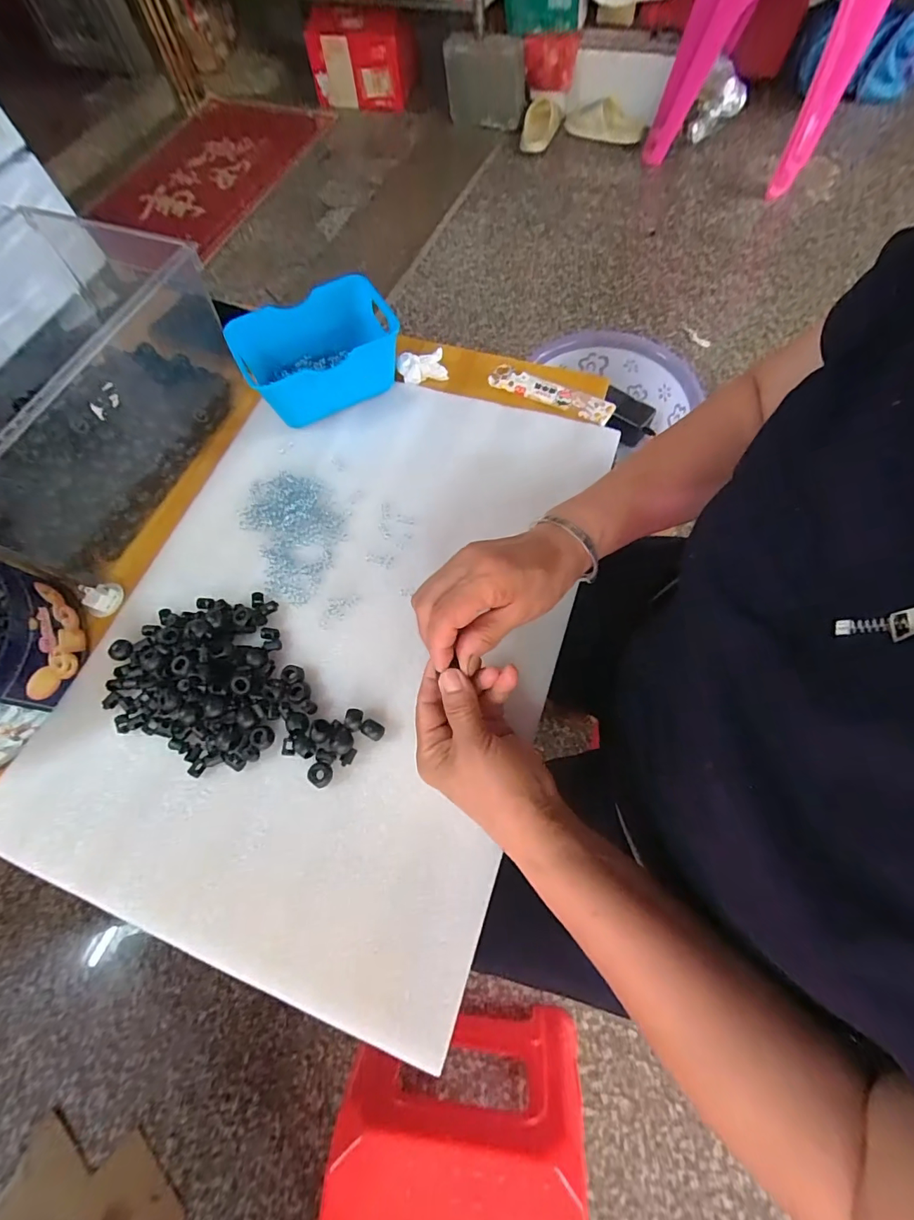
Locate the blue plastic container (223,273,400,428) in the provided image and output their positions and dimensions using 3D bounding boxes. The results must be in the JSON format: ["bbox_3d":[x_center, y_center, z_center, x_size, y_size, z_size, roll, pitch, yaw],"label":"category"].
[{"bbox_3d":[-0.137,-0.252,0.471,0.149,0.070,0.098,-27,69,-9],"label":"blue plastic container"}]

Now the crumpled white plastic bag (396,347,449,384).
[{"bbox_3d":[-0.038,-0.262,0.500,0.052,0.015,0.028,-14,67,-2],"label":"crumpled white plastic bag"}]

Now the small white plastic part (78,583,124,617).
[{"bbox_3d":[-0.319,-0.011,0.419,0.028,0.020,0.025,-36,69,-11],"label":"small white plastic part"}]

